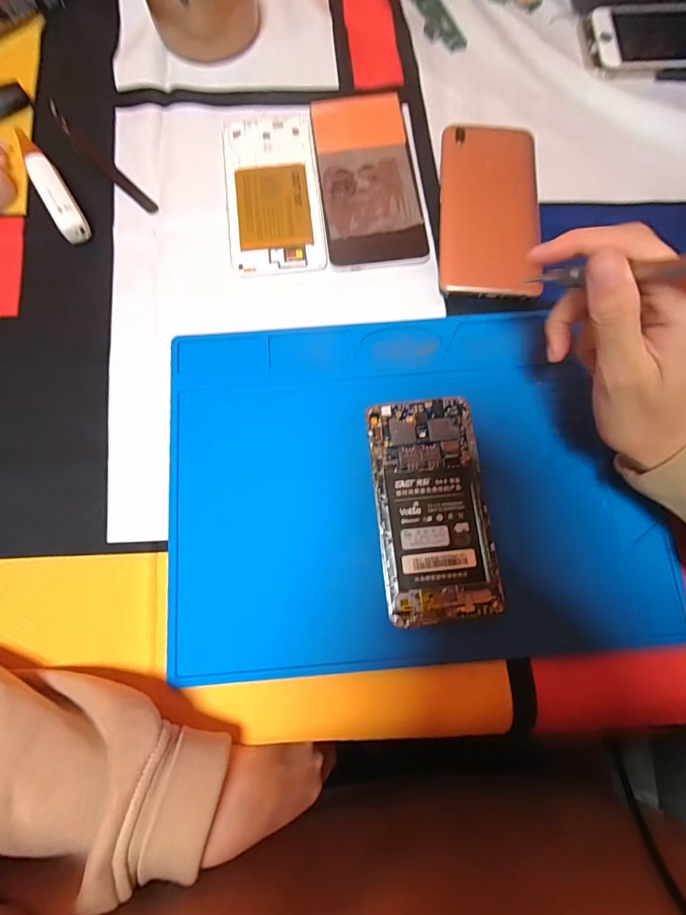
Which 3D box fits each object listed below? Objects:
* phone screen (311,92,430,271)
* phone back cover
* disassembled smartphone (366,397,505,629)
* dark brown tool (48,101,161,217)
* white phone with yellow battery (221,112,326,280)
[{"bbox_3d":[0.019,-0.216,0.320,0.072,0.009,0.151,-7,78,-2],"label":"phone screen"},{"bbox_3d":[0.112,-0.190,0.315,0.074,0.010,0.149,4,78,1],"label":"phone back cover"},{"bbox_3d":[0.057,0.032,0.268,0.069,0.010,0.139,-6,78,-1],"label":"disassembled smartphone"},{"bbox_3d":[-0.189,-0.233,0.322,0.118,0.013,0.012,43,81,8],"label":"dark brown tool"},{"bbox_3d":[-0.054,-0.207,0.320,0.070,0.004,0.144,-6,78,-1],"label":"white phone with yellow battery"}]

